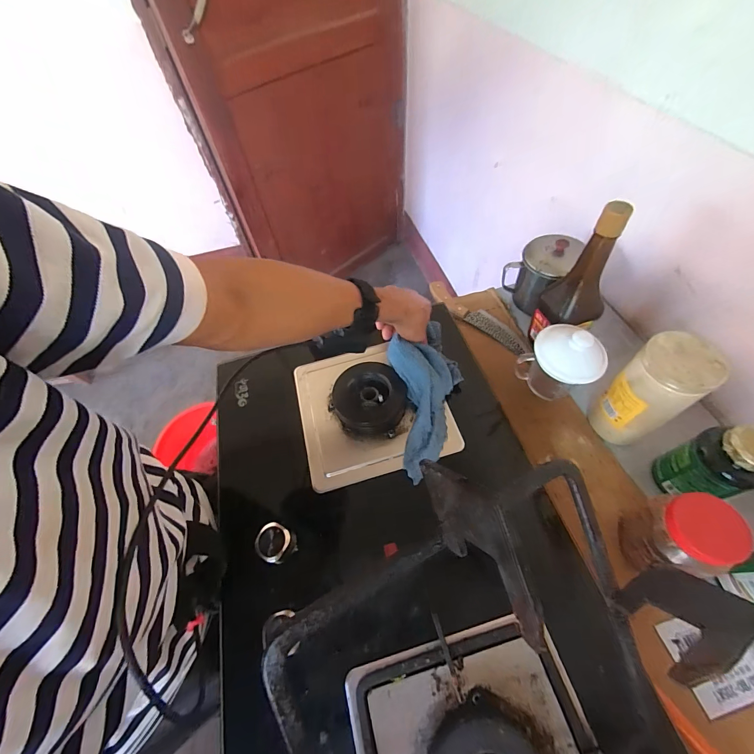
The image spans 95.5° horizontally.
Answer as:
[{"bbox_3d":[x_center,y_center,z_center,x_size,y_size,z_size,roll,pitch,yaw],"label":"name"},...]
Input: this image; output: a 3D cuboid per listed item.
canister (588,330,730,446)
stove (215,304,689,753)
[{"bbox_3d":[0.376,0.026,0.479,0.076,0.180,0.079,-2,57,3],"label":"canister"},{"bbox_3d":[0.028,0.214,0.399,0.419,0.079,0.683,-15,57,-6],"label":"stove"}]

